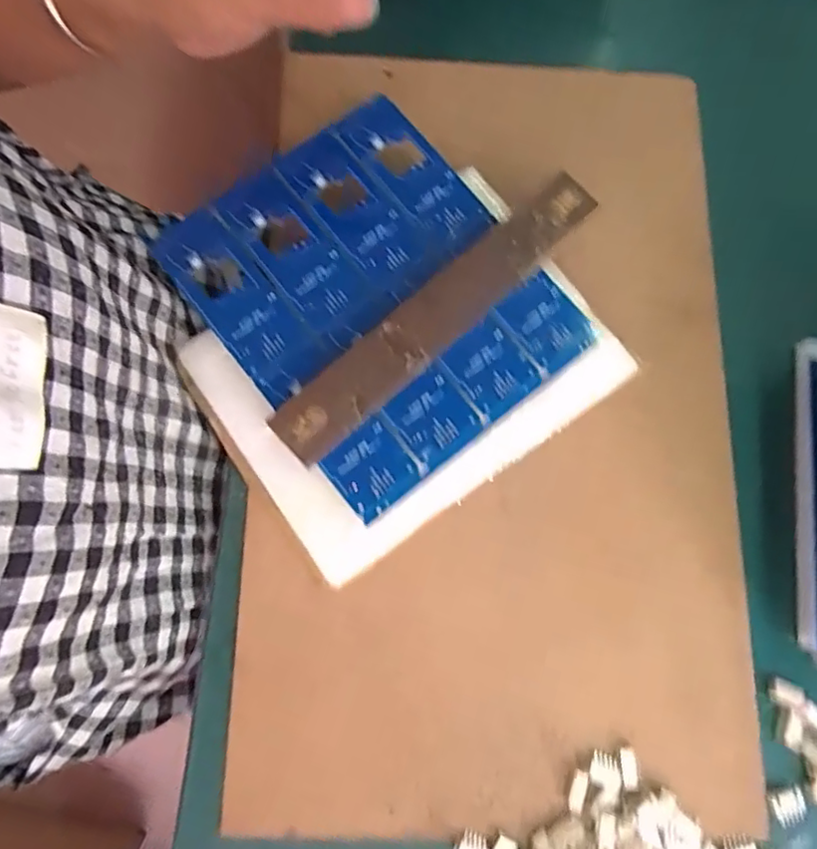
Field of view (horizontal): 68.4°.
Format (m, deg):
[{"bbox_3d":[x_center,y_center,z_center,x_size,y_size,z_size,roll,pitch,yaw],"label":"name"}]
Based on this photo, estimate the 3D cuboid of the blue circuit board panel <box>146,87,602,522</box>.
[{"bbox_3d":[-0.020,-0.072,0.324,0.160,0.005,0.189,-38,81,-11],"label":"blue circuit board panel"}]

